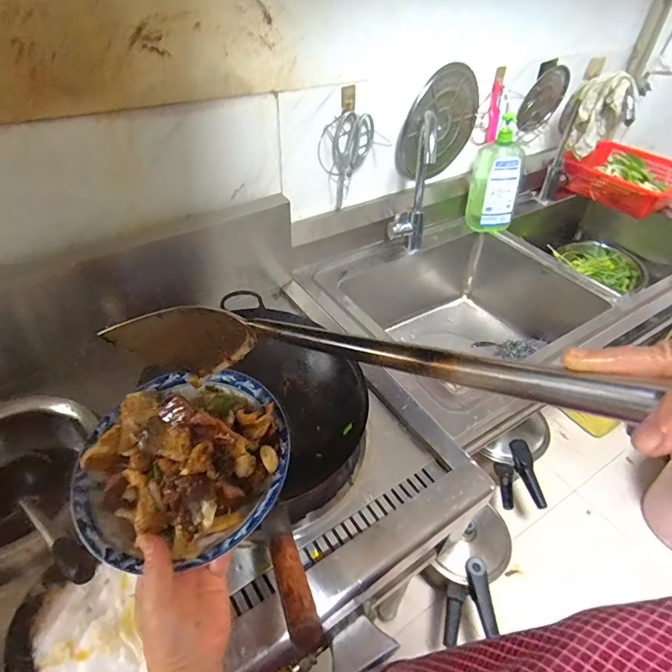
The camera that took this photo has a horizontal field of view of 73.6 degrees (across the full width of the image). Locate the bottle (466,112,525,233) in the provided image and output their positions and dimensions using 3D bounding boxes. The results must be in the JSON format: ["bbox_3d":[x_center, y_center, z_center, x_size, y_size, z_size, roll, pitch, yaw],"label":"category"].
[{"bbox_3d":[0.425,-0.410,1.180,0.109,0.256,0.121,3,44,-3],"label":"bottle"}]

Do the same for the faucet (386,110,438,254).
[{"bbox_3d":[0.179,-0.335,1.037,0.086,0.345,0.213,13,44,8],"label":"faucet"}]

